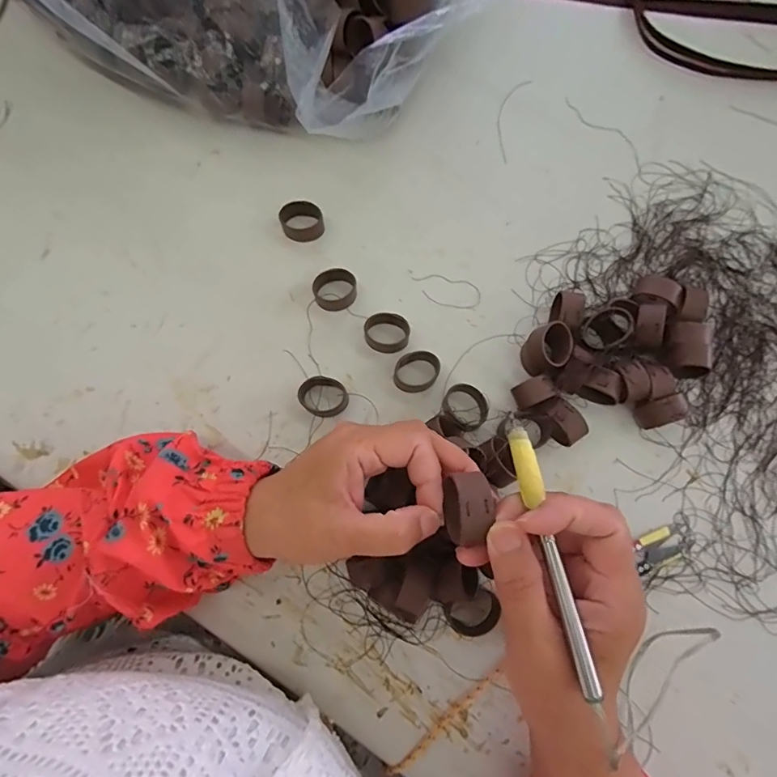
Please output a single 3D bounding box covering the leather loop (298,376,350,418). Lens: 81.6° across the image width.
[{"bbox_3d":[-0.049,0.006,0.345,0.038,0.014,0.030,27,79,6],"label":"leather loop"}]

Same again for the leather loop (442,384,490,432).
[{"bbox_3d":[0.060,0.014,0.346,0.036,0.015,0.035,0,78,0],"label":"leather loop"}]

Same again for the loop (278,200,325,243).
[{"bbox_3d":[-0.073,-0.142,0.384,0.035,0.018,0.029,-21,78,-4],"label":"loop"}]

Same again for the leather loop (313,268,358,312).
[{"bbox_3d":[-0.043,-0.080,0.366,0.035,0.015,0.030,-14,78,-3],"label":"leather loop"}]

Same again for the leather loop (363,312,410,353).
[{"bbox_3d":[-0.001,-0.044,0.357,0.036,0.016,0.028,12,78,3],"label":"leather loop"}]

